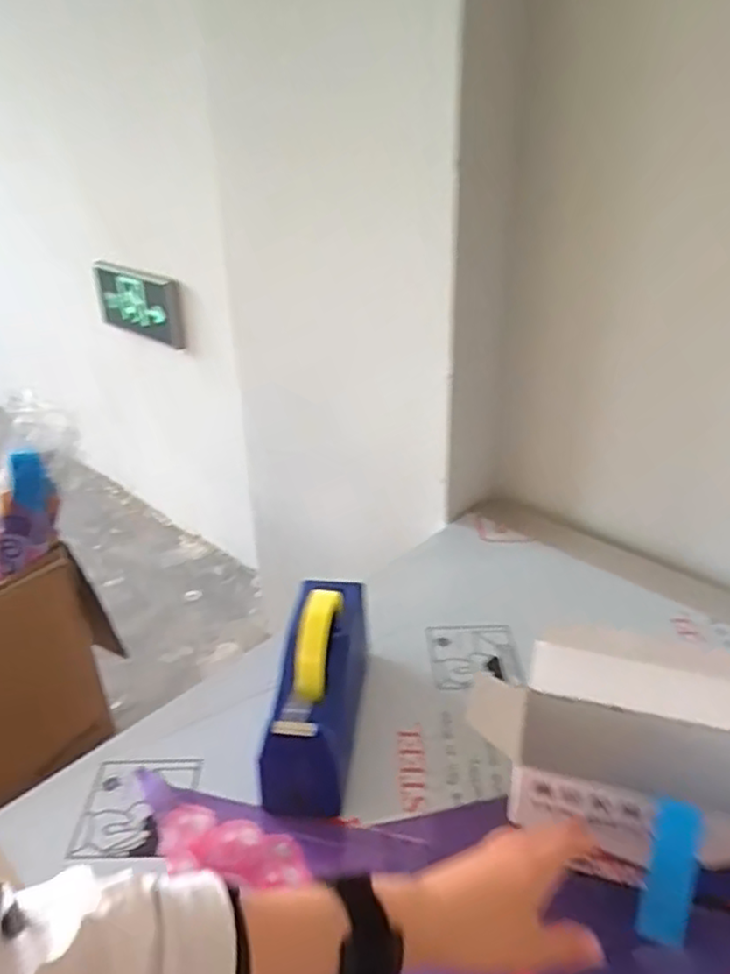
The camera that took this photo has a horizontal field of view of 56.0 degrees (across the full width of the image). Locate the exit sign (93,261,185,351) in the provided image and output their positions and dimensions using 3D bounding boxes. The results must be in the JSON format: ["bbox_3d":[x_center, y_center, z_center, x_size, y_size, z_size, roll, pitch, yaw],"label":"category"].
[{"bbox_3d":[-0.485,-0.385,1.442,0.331,0.146,0.029,24,41,35],"label":"exit sign"}]

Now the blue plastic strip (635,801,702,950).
[{"bbox_3d":[0.192,0.241,0.432,0.027,0.006,0.082,15,64,20],"label":"blue plastic strip"}]

